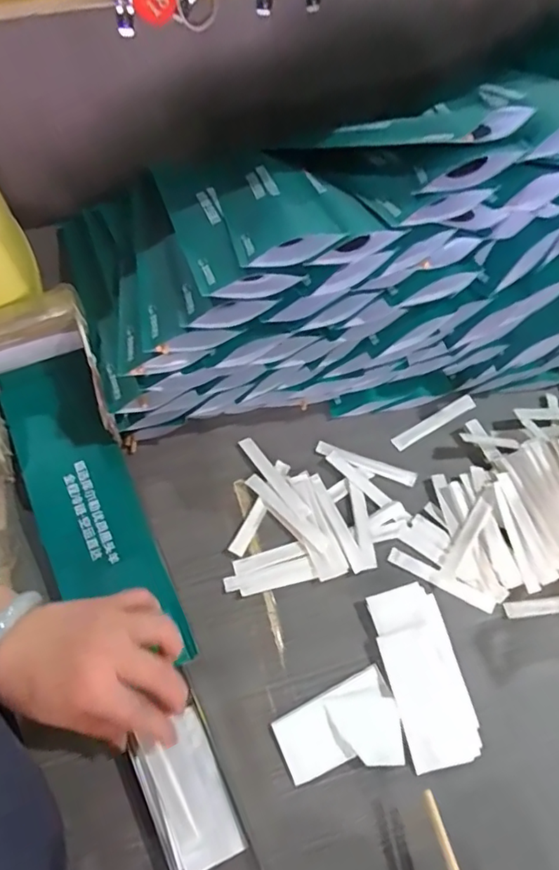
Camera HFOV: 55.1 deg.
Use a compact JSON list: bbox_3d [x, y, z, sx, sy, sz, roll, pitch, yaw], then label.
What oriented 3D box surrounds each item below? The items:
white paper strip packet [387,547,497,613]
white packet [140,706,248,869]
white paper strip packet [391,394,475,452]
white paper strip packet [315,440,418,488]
[{"bbox_3d":[0.134,0.120,0.441,0.092,0.007,0.013,26,68,9],"label":"white paper strip packet"},{"bbox_3d":[-0.061,0.249,0.372,0.045,0.008,0.091,-23,69,-12],"label":"white packet"},{"bbox_3d":[0.147,-0.012,0.505,0.091,0.004,0.013,-28,71,-14],"label":"white paper strip packet"},{"bbox_3d":[0.078,0.025,0.483,0.092,0.004,0.014,20,67,6],"label":"white paper strip packet"}]

